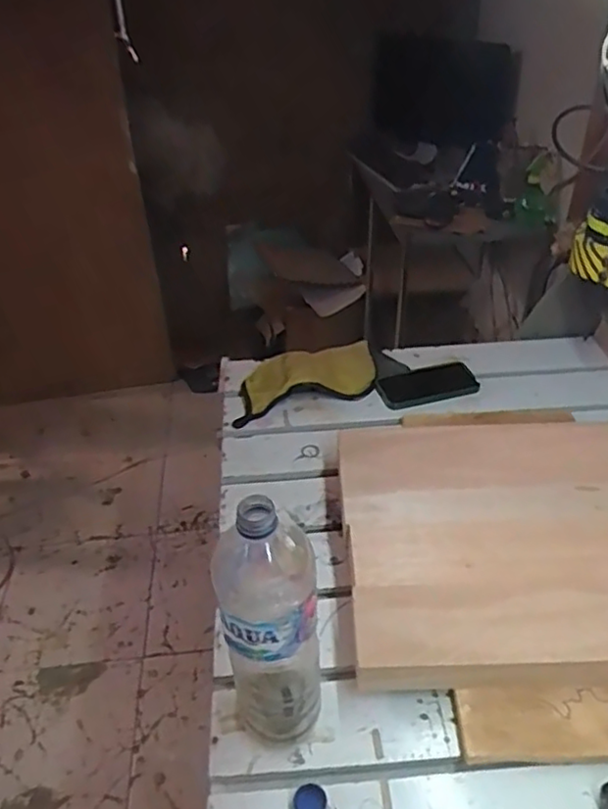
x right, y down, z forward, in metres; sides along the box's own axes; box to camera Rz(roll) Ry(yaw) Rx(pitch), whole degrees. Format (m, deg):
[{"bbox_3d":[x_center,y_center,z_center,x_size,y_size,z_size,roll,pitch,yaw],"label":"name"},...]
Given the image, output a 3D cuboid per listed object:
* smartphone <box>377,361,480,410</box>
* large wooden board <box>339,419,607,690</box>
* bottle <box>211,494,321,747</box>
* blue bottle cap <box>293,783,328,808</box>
[{"bbox_3d":[0.208,-0.034,1.091,0.164,0.014,0.080,-11,41,-10],"label":"smartphone"},{"bbox_3d":[0.290,0.149,0.799,0.470,0.042,0.380,-1,40,1],"label":"large wooden board"},{"bbox_3d":[-0.031,0.209,0.585,0.083,0.308,0.074,-6,40,-4],"label":"bottle"},{"bbox_3d":[0.006,0.377,0.612,0.031,0.012,0.032,-1,40,1],"label":"blue bottle cap"}]

